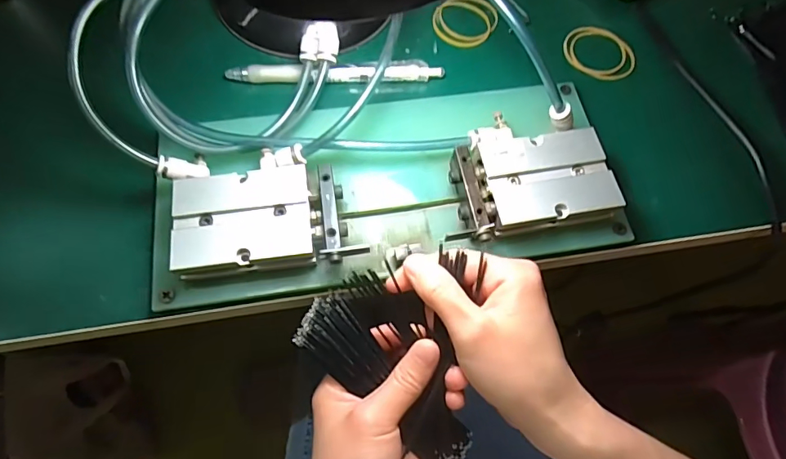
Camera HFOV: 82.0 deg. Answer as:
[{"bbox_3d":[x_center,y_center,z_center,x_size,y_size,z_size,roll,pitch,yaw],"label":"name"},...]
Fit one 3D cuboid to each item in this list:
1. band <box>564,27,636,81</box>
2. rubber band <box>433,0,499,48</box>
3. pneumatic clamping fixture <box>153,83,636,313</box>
[{"bbox_3d":[0.154,-0.132,0.337,0.045,0.004,0.052,-41,74,-18],"label":"band"},{"bbox_3d":[0.055,-0.160,0.345,0.047,0.004,0.050,32,69,11],"label":"rubber band"},{"bbox_3d":[0.001,-0.030,0.270,0.264,0.033,0.109,-8,67,-6],"label":"pneumatic clamping fixture"}]

